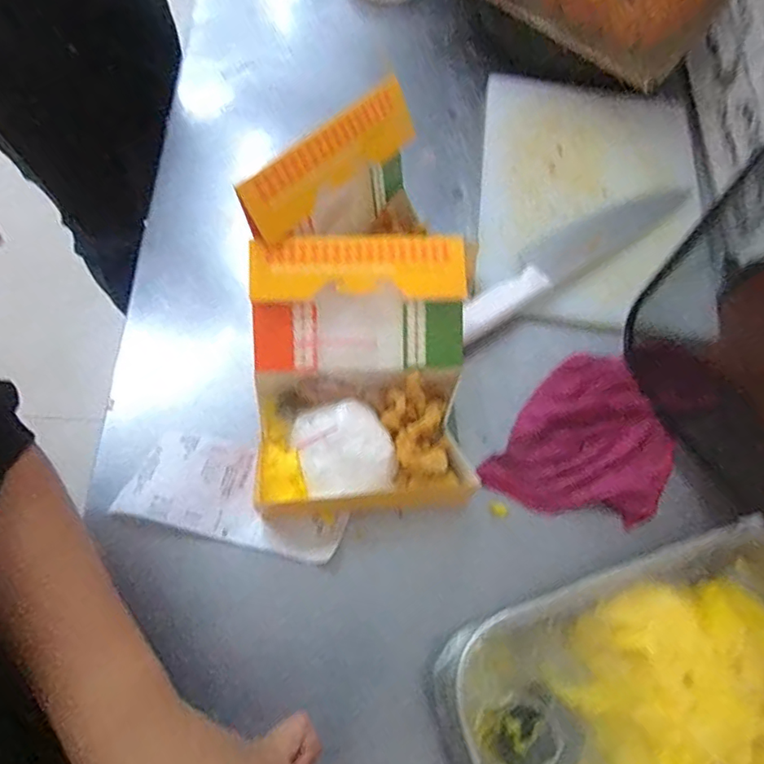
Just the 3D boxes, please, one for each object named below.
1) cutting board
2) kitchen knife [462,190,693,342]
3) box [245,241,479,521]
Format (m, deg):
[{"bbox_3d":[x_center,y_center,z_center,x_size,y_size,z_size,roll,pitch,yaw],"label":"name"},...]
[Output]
[{"bbox_3d":[0.243,-0.216,0.600,0.256,0.018,0.340,9,65,1],"label":"cutting board"},{"bbox_3d":[0.205,-0.142,0.562,0.327,0.014,0.055,-31,71,-16],"label":"kitchen knife"},{"bbox_3d":[-0.018,-0.005,0.443,0.175,0.103,0.205,-1,65,-4],"label":"box"}]

